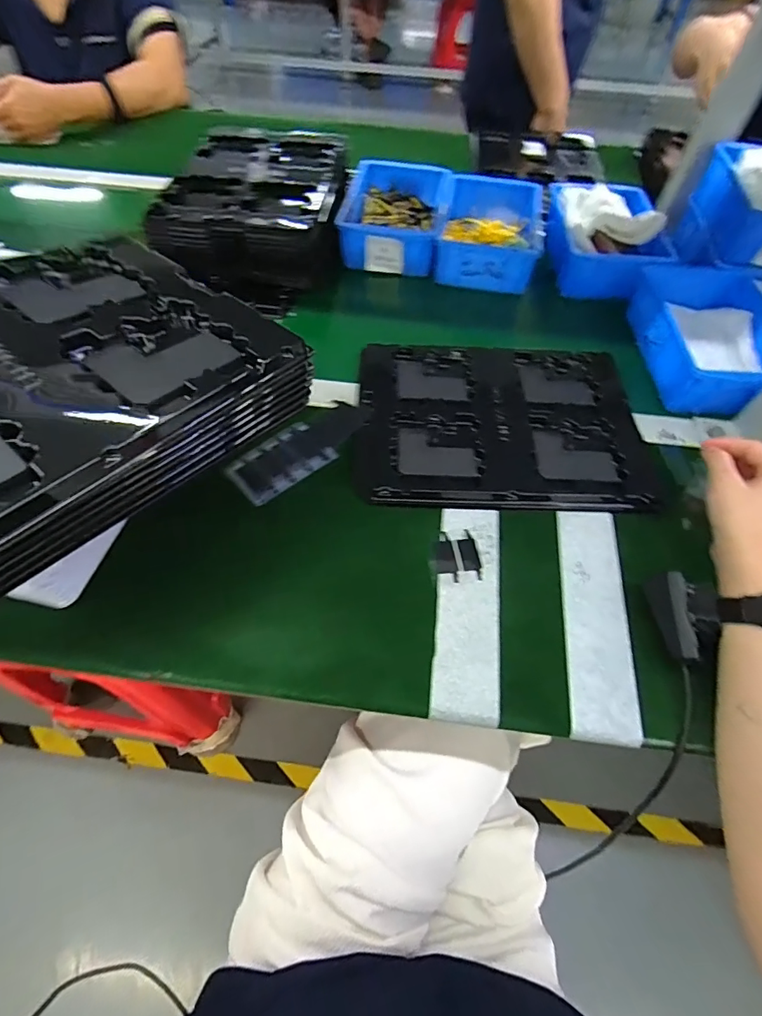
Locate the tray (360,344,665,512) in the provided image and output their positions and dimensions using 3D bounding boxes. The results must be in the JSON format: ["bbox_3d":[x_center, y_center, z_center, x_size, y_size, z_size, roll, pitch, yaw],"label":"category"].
[{"bbox_3d":[0.128,-0.094,0.500,0.292,0.028,0.214,1,58,-2],"label":"tray"}]

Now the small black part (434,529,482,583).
[{"bbox_3d":[0.069,0.043,0.426,0.041,0.004,0.049,-2,58,-4],"label":"small black part"}]

